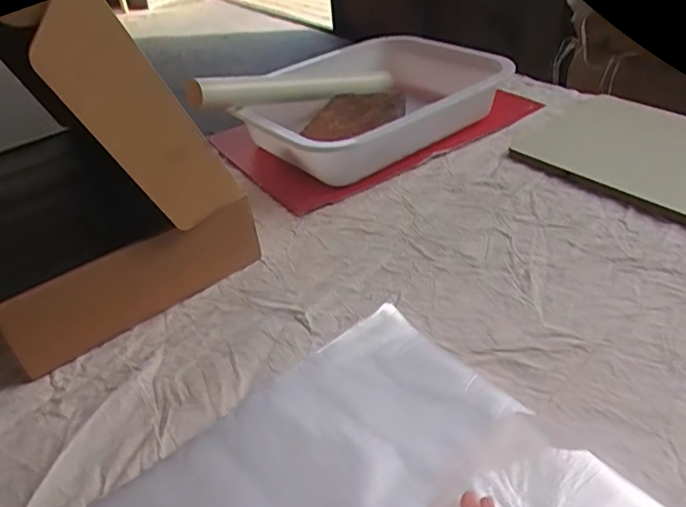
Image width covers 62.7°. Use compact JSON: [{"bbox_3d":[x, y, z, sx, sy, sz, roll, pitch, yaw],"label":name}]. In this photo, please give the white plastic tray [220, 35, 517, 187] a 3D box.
[{"bbox_3d":[0.024,-0.230,0.859,0.374,0.082,0.297,-26,42,-23],"label":"white plastic tray"}]

